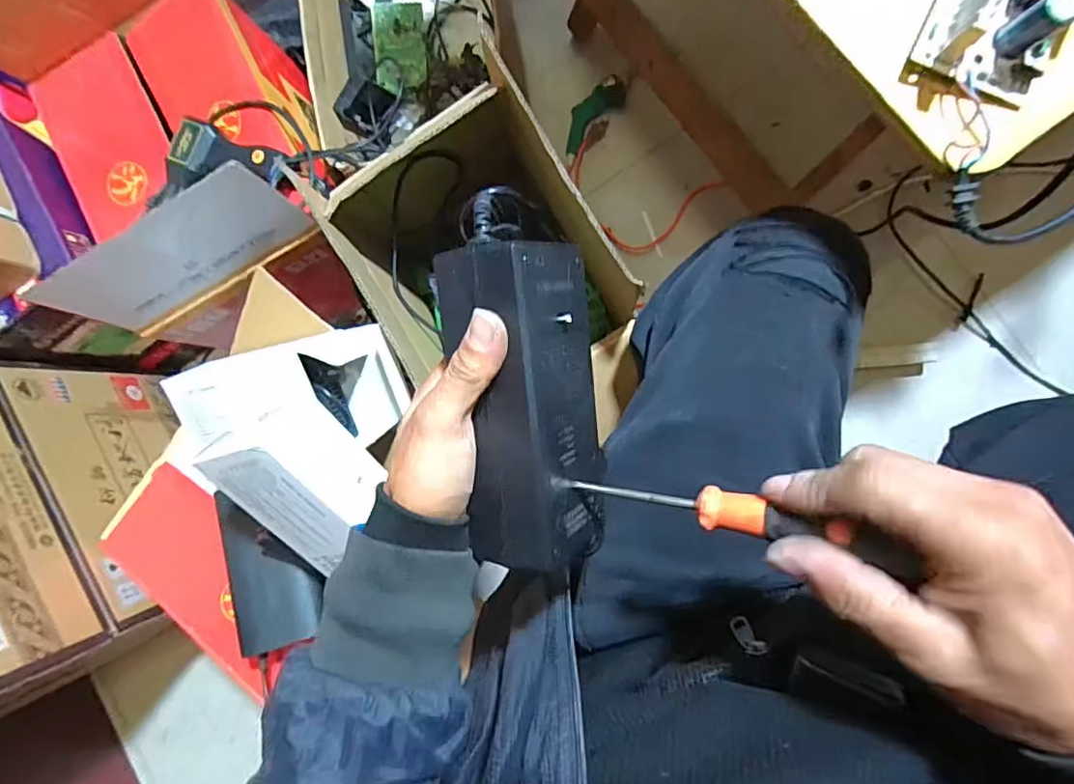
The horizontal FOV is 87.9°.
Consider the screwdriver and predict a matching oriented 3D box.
[{"bbox_3d":[0.082,0.056,0.263,0.160,0.026,0.018,5,90,39],"label":"screwdriver"}]

